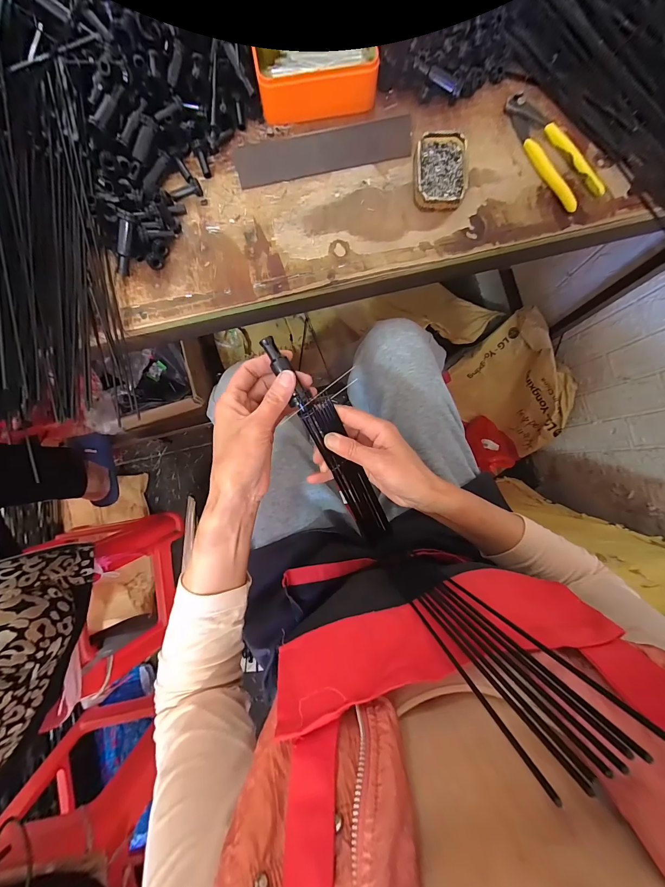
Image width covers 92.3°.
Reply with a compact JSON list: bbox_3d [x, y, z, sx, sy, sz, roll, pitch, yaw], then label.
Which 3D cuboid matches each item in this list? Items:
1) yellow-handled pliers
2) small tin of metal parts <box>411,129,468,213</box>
[{"bbox_3d":[0.271,-0.365,0.397,0.046,0.018,0.164,-28,86,-3],"label":"yellow-handled pliers"},{"bbox_3d":[0.134,-0.336,0.393,0.064,0.018,0.089,3,85,-1],"label":"small tin of metal parts"}]

